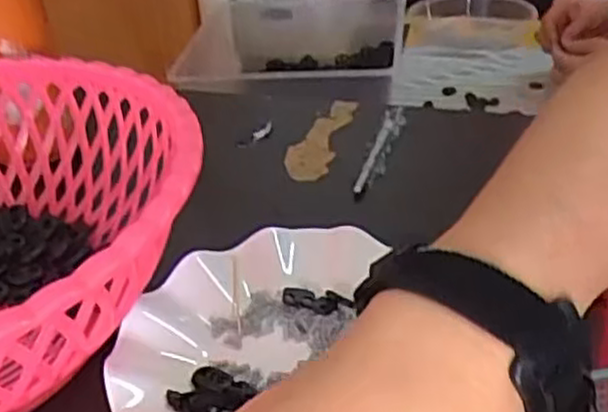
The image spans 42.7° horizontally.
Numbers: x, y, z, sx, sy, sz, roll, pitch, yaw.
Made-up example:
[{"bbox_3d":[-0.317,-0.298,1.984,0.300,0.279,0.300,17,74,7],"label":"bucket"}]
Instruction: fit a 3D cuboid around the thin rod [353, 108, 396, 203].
[{"bbox_3d":[0.056,-0.042,0.594,0.008,0.012,0.125,7,34,16],"label":"thin rod"}]

